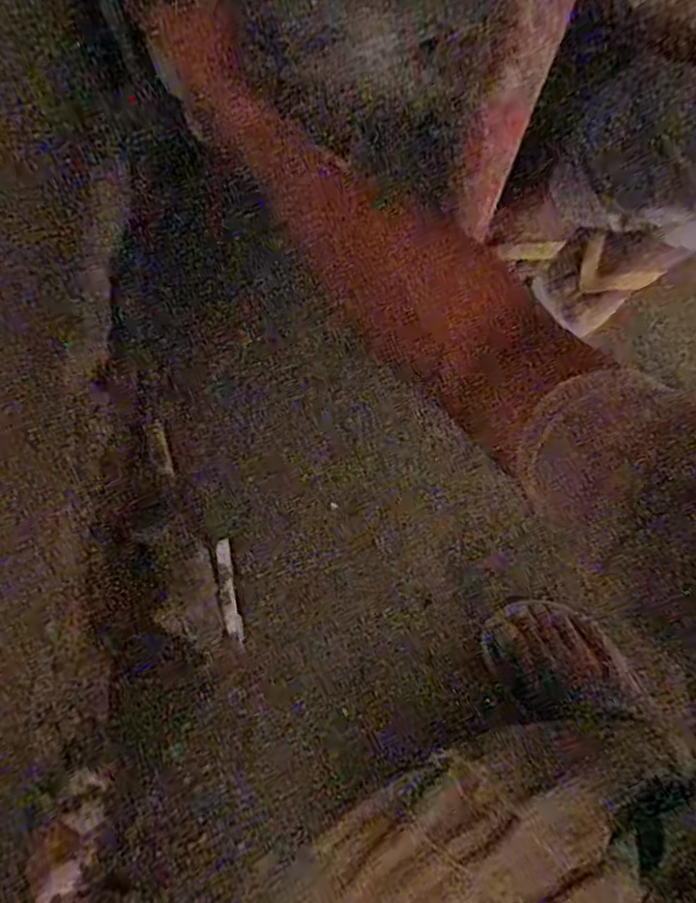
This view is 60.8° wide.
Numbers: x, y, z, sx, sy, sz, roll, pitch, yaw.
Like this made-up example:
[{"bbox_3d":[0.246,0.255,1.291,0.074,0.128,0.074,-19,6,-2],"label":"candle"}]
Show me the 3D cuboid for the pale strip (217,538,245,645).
[{"bbox_3d":[-0.119,0.139,0.590,0.016,0.004,0.101,-9,89,-15],"label":"pale strip"}]

